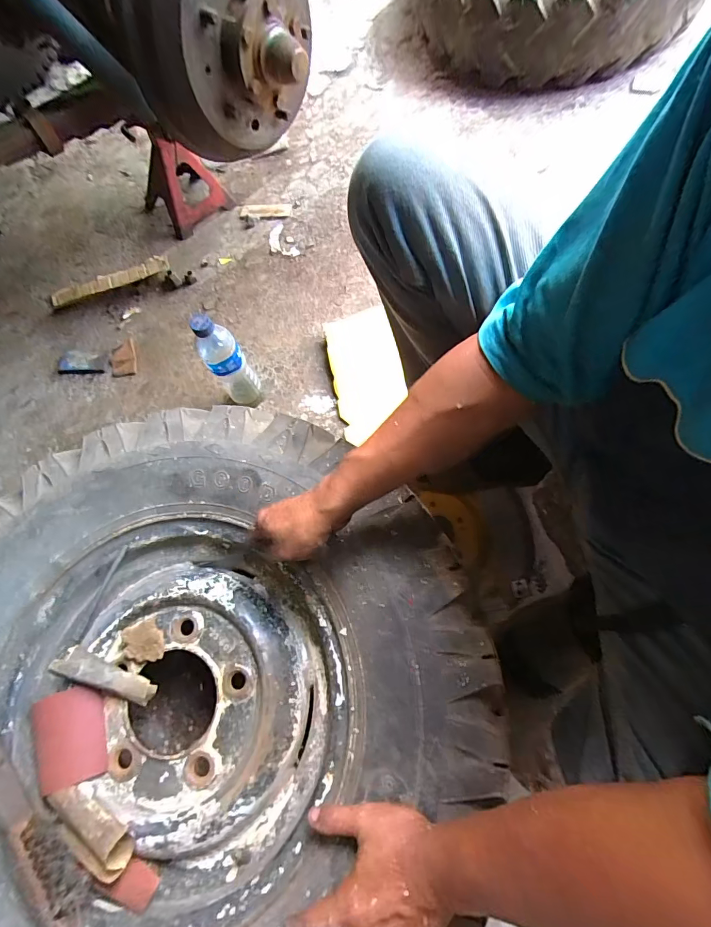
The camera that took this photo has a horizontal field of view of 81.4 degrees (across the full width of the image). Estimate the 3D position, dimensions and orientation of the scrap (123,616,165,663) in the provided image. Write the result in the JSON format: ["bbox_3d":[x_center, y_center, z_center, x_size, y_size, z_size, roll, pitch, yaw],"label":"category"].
[{"bbox_3d":[-0.268,0.224,0.523,0.045,0.022,0.050,-13,70,2],"label":"scrap"}]

